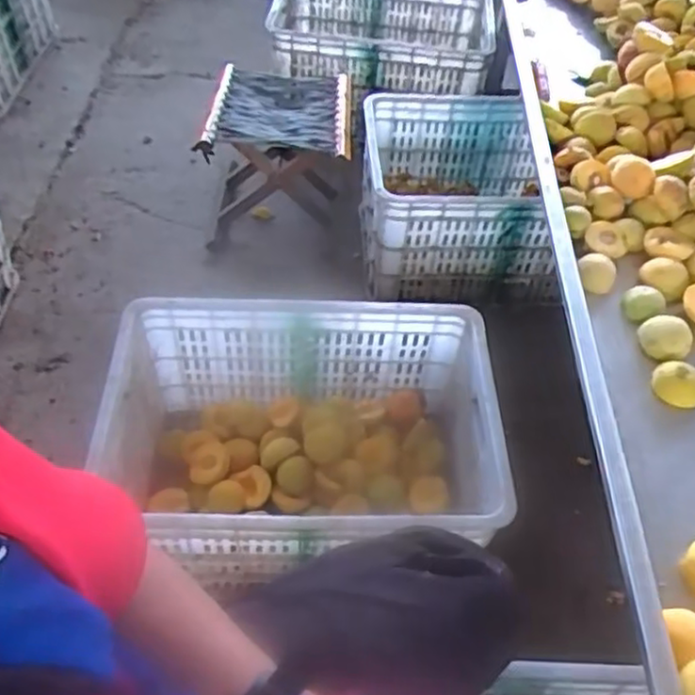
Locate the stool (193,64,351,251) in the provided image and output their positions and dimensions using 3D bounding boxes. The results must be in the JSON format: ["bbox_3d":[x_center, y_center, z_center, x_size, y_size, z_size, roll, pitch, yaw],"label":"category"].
[{"bbox_3d":[-0.143,-0.412,1.495,0.284,0.255,0.323,3,51,-1],"label":"stool"}]

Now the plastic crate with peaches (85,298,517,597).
[{"bbox_3d":[-0.060,0.138,1.021,0.521,0.234,0.345,2,51,-2],"label":"plastic crate with peaches"}]

